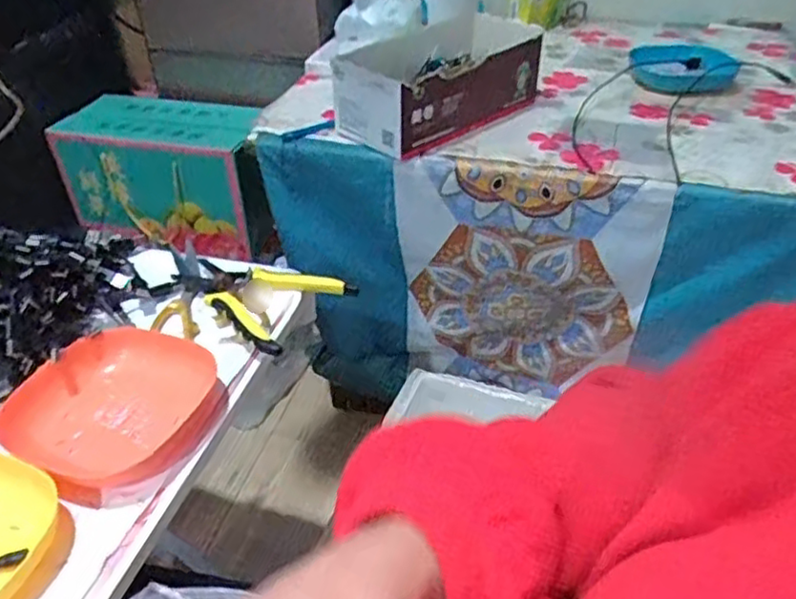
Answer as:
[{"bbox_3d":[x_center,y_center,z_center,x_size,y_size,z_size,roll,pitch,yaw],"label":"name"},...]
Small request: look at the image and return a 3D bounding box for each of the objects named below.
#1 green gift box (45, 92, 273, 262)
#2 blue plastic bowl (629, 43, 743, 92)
[{"bbox_3d":[-0.355,-0.199,1.109,0.351,0.202,0.150,13,41,17],"label":"green gift box"},{"bbox_3d":[0.404,-0.333,0.963,0.143,0.025,0.163,14,41,18],"label":"blue plastic bowl"}]

